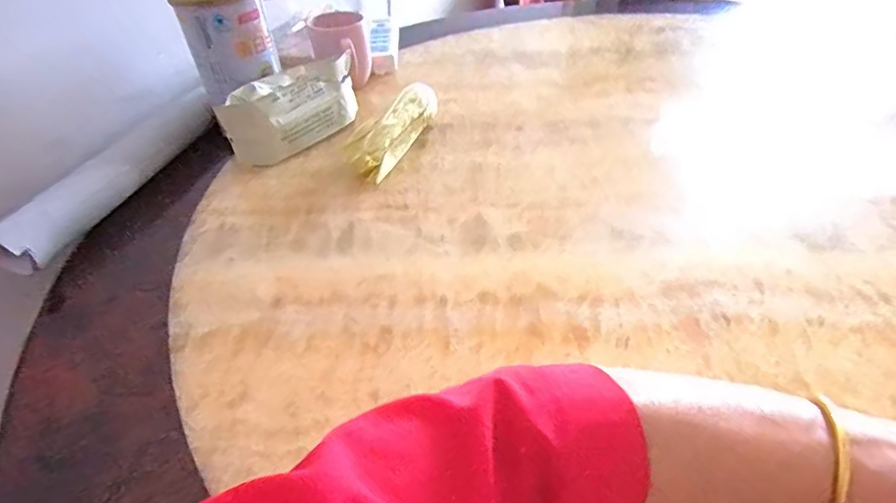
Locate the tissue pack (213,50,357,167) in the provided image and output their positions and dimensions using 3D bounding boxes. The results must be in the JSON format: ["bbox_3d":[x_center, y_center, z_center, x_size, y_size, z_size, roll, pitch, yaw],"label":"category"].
[{"bbox_3d":[-0.184,-0.182,0.631,0.054,0.080,0.200,22,48,29],"label":"tissue pack"}]

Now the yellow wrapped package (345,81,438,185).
[{"bbox_3d":[-0.060,-0.149,0.610,0.034,0.047,0.174,14,44,22],"label":"yellow wrapped package"}]

